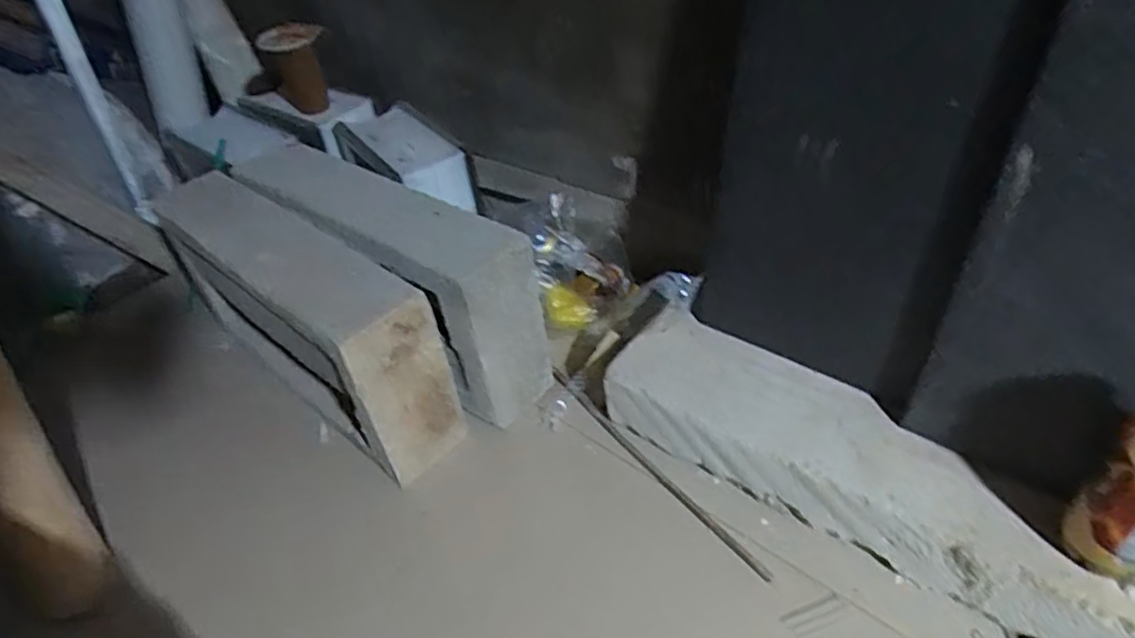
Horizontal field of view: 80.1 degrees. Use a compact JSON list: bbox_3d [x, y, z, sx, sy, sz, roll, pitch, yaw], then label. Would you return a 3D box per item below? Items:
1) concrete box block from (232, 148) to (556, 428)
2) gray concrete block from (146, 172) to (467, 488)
[{"bbox_3d":[-0.192,-0.043,0.722,0.366,0.191,0.091,25,51,32],"label":"concrete box block"},{"bbox_3d":[-0.267,-0.003,0.696,0.358,0.189,0.092,27,52,33],"label":"gray concrete block"}]

